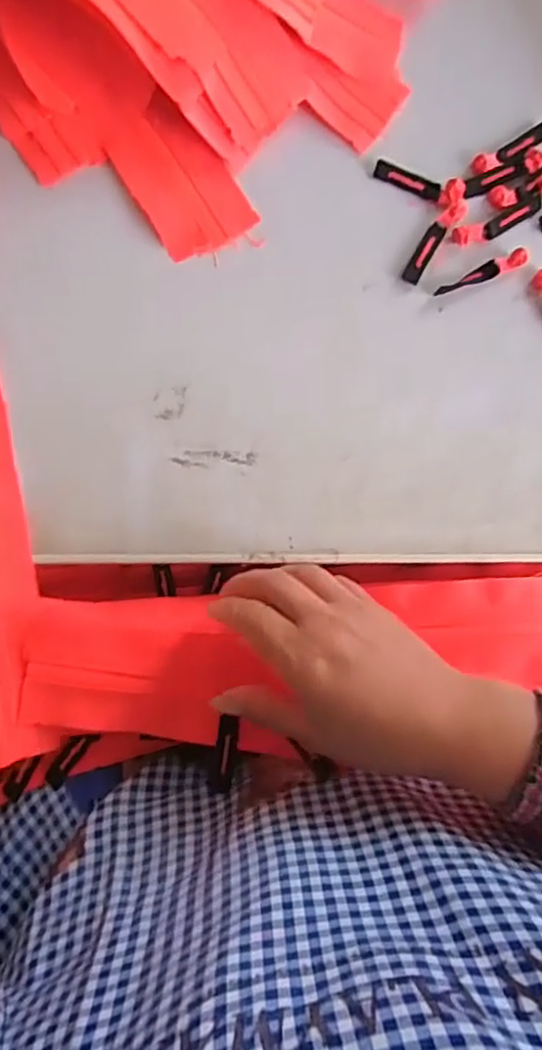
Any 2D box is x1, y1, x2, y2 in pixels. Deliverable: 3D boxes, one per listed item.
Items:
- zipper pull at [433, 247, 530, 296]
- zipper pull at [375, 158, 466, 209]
[{"bbox_3d":[0.138,-0.164,0.426,0.066,0.006,0.012,-28,85,-7],"label":"zipper pull"},{"bbox_3d":[0.098,-0.226,0.431,0.060,0.007,0.016,16,82,-2],"label":"zipper pull"}]

